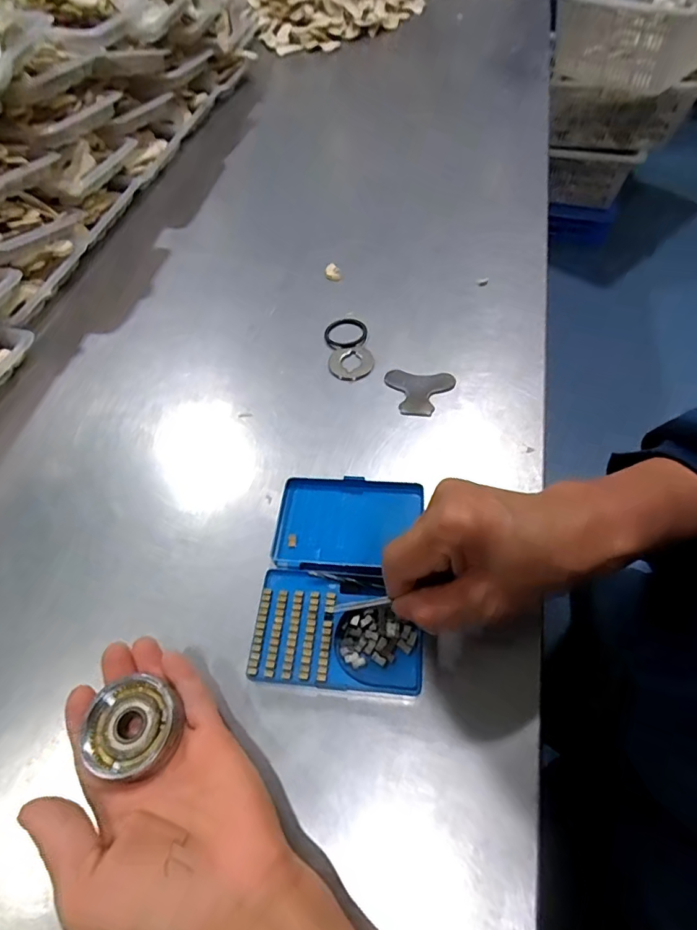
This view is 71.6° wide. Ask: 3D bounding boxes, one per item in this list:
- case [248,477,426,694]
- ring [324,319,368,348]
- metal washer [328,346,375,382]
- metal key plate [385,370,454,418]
[{"bbox_3d":[-0.003,0.072,0.328,0.102,0.024,0.148,3,57,6],"label":"case"},{"bbox_3d":[-0.003,-0.129,0.471,0.039,0.005,0.040,-2,57,3],"label":"ring"},{"bbox_3d":[0.003,-0.094,0.449,0.041,0.008,0.038,0,61,0],"label":"metal washer"},{"bbox_3d":[0.060,-0.064,0.424,0.059,0.007,0.047,8,58,10],"label":"metal key plate"}]

